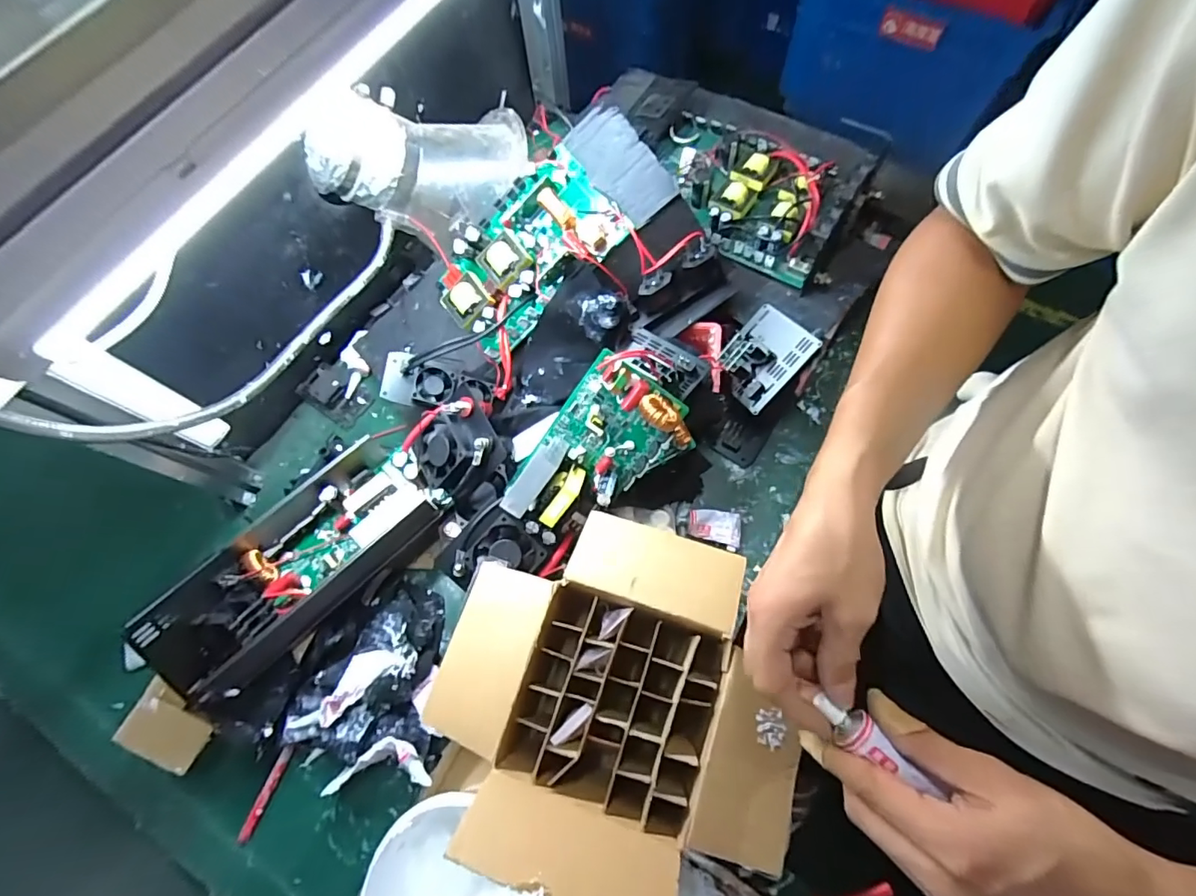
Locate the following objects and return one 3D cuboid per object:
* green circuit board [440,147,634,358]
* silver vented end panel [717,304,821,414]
[{"bbox_3d":[-0.082,-0.211,0.548,0.208,0.046,0.134,-41,80,9],"label":"green circuit board"},{"bbox_3d":[0.175,-0.101,0.552,0.097,0.025,0.083,-46,65,9],"label":"silver vented end panel"}]

